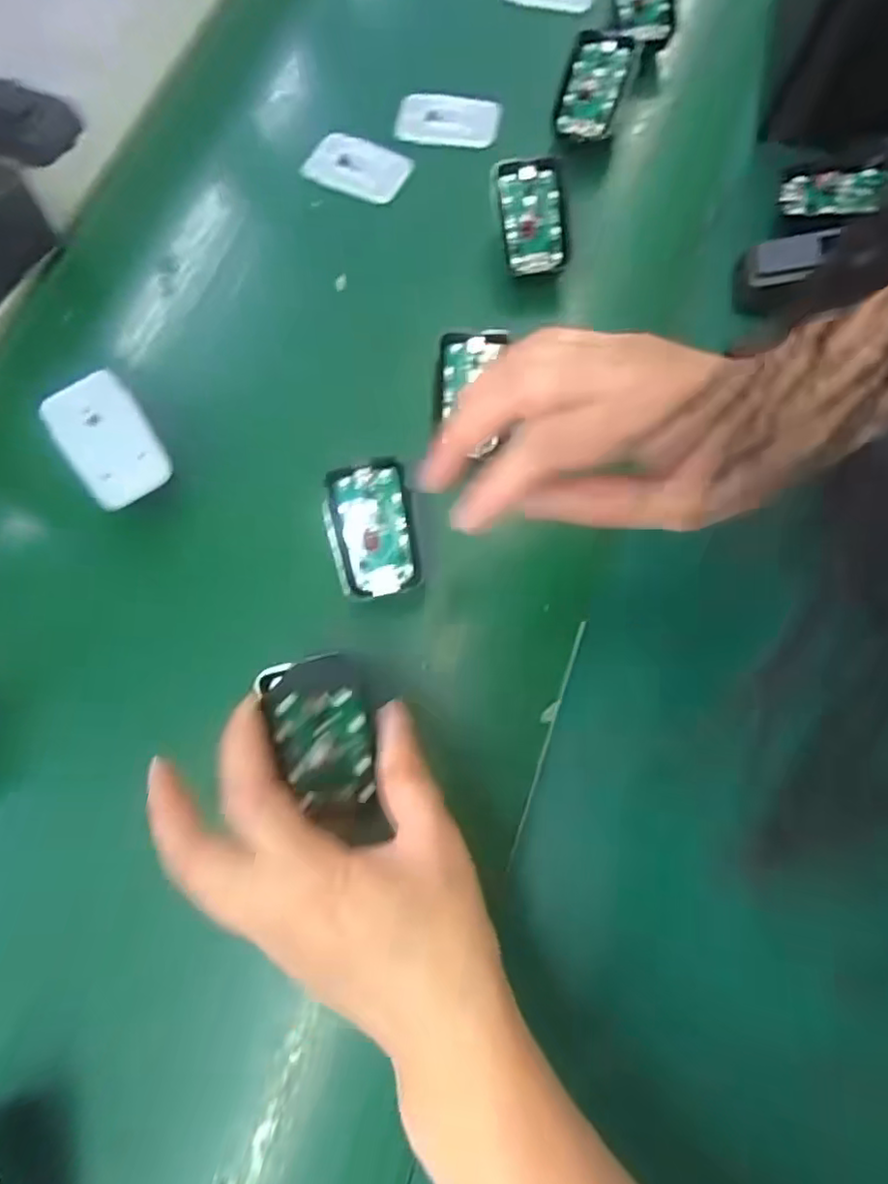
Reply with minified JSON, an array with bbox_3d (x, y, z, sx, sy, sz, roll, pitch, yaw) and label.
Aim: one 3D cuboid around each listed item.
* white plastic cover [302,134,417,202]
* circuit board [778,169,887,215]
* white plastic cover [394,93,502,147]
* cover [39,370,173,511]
[{"bbox_3d":[-0.060,-0.294,0.433,0.069,0.007,0.042,23,74,6],"label":"white plastic cover"},{"bbox_3d":[0.235,-0.238,0.375,0.061,0.005,0.029,5,73,16],"label":"circuit board"},{"bbox_3d":[0.002,-0.335,0.445,0.073,0.009,0.040,7,73,2],"label":"white plastic cover"},{"bbox_3d":[-0.183,-0.082,0.341,0.046,0.005,0.067,-32,93,0],"label":"cover"}]

